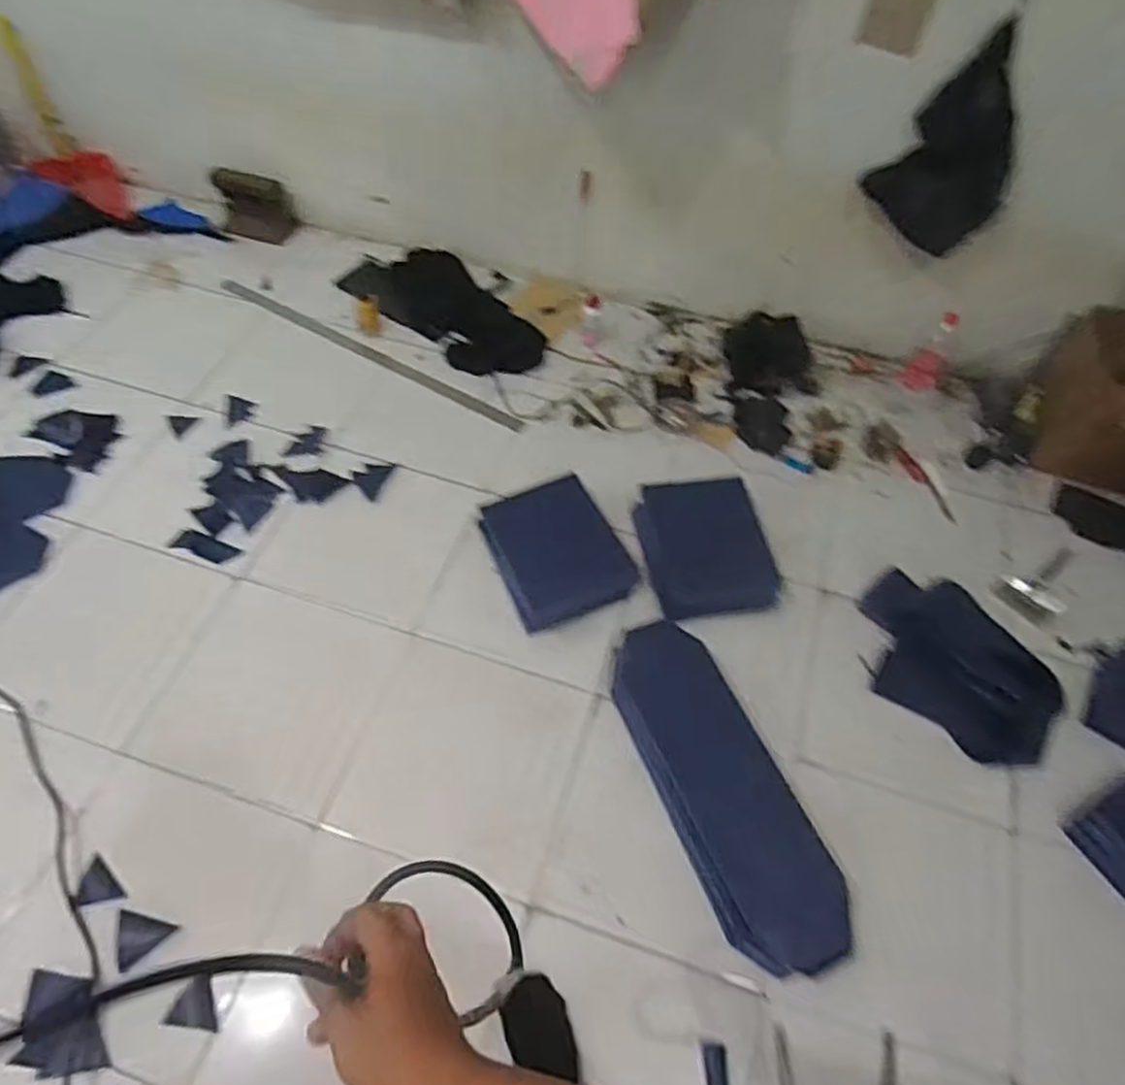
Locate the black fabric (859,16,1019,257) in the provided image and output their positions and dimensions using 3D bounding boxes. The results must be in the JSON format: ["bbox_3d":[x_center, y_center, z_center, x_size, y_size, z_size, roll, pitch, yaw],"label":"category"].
[{"bbox_3d":[0.796,-0.801,1.459,0.251,0.398,0.068,24,58,13],"label":"black fabric"}]

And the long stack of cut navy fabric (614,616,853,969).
[{"bbox_3d":[0.294,0.430,1.319,0.221,0.095,0.641,-18,61,-14],"label":"long stack of cut navy fabric"}]

